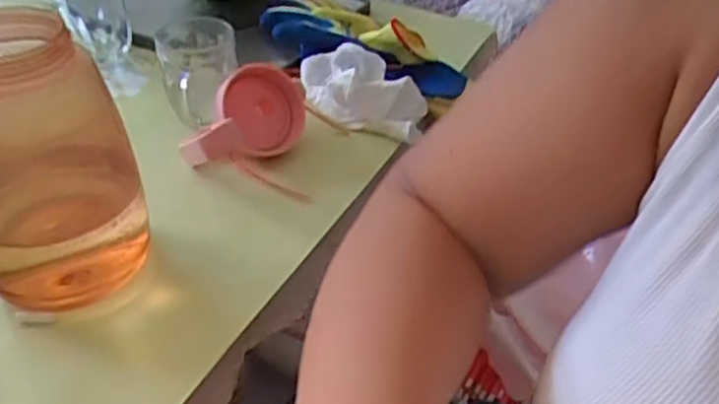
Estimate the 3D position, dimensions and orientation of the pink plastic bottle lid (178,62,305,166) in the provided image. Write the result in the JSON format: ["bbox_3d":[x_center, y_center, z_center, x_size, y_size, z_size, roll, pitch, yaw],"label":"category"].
[{"bbox_3d":[-0.113,-0.079,0.672,0.078,0.075,0.168,24,44,25],"label":"pink plastic bottle lid"}]

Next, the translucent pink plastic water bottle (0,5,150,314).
[{"bbox_3d":[-0.225,-0.024,0.498,0.123,0.201,0.114,-13,41,-19],"label":"translucent pink plastic water bottle"}]

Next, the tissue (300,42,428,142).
[{"bbox_3d":[0.004,-0.128,0.754,0.126,0.057,0.124,0,39,-4],"label":"tissue"}]

